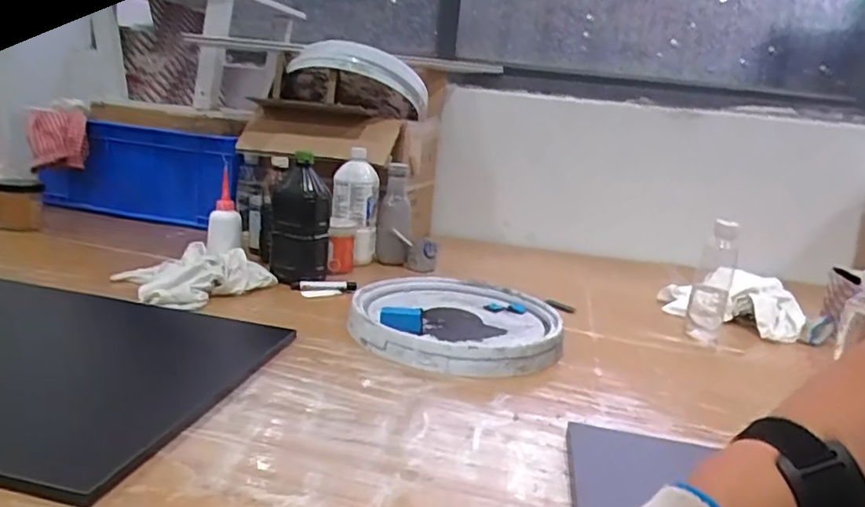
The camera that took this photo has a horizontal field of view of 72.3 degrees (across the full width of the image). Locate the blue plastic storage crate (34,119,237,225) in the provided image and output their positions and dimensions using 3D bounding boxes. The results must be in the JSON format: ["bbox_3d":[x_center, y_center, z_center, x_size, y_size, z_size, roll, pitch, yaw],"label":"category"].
[{"bbox_3d":[-0.682,-0.189,1.381,0.475,0.209,0.091,6,12,0],"label":"blue plastic storage crate"}]

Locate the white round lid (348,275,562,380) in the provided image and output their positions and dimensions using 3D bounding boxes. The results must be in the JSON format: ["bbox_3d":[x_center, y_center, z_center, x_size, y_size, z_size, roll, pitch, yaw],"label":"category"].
[{"bbox_3d":[0.035,0.089,0.855,0.285,0.039,0.318,8,12,8],"label":"white round lid"}]

